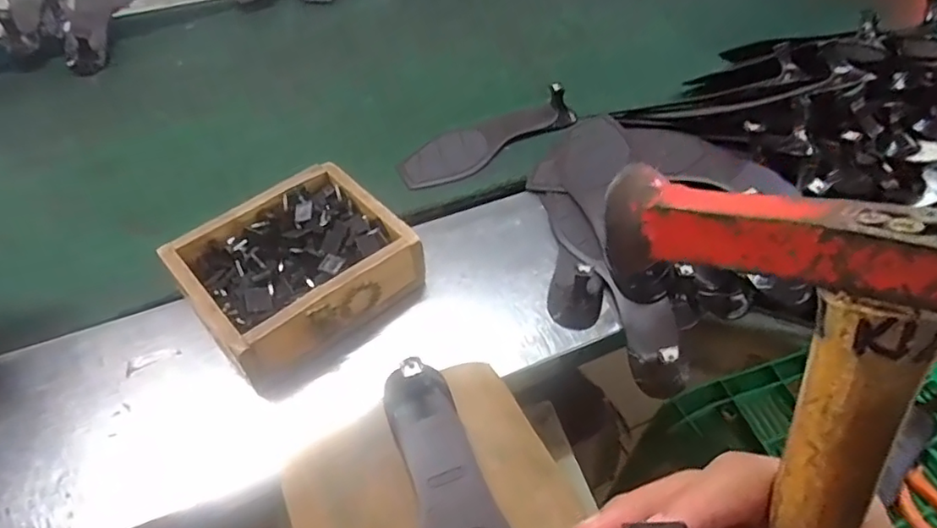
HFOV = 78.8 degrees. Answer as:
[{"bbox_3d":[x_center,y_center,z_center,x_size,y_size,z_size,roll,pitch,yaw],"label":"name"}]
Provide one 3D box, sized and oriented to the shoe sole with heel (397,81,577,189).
[{"bbox_3d":[0.024,-0.164,0.700,0.237,0.043,0.078,-29,56,-22],"label":"shoe sole with heel"}]

